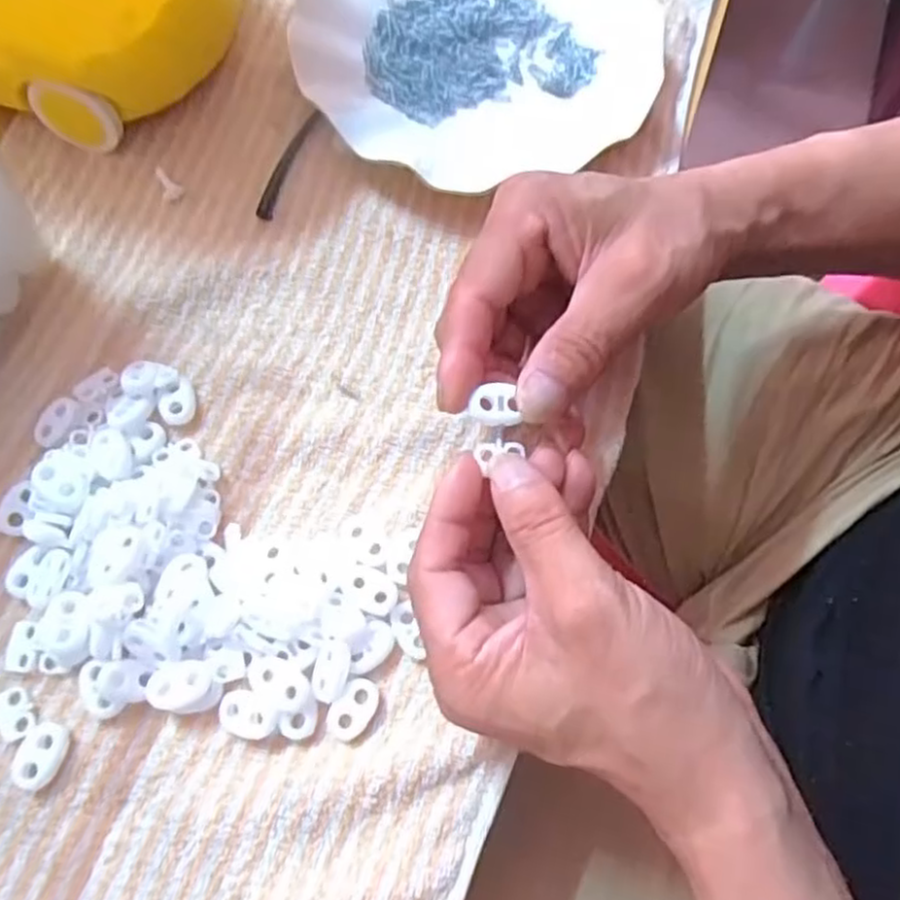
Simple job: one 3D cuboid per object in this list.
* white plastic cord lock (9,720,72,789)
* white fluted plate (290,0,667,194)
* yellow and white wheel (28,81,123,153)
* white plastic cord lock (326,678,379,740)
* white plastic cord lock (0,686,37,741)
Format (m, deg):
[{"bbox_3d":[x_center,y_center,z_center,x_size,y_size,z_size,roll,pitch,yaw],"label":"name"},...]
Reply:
[{"bbox_3d":[-0.147,0.110,0.257,0.016,0.006,0.022,28,71,7],"label":"white plastic cord lock"},{"bbox_3d":[0.017,-0.215,0.371,0.180,0.026,0.162,3,70,-2],"label":"white fluted plate"},{"bbox_3d":[-0.174,-0.156,0.333,0.039,0.037,0.006,11,70,2],"label":"yellow and white wheel"},{"bbox_3d":[-0.036,0.096,0.265,0.014,0.004,0.022,34,72,9],"label":"white plastic cord lock"},{"bbox_3d":[-0.160,0.096,0.262,0.012,0.004,0.019,-31,74,-13],"label":"white plastic cord lock"}]

